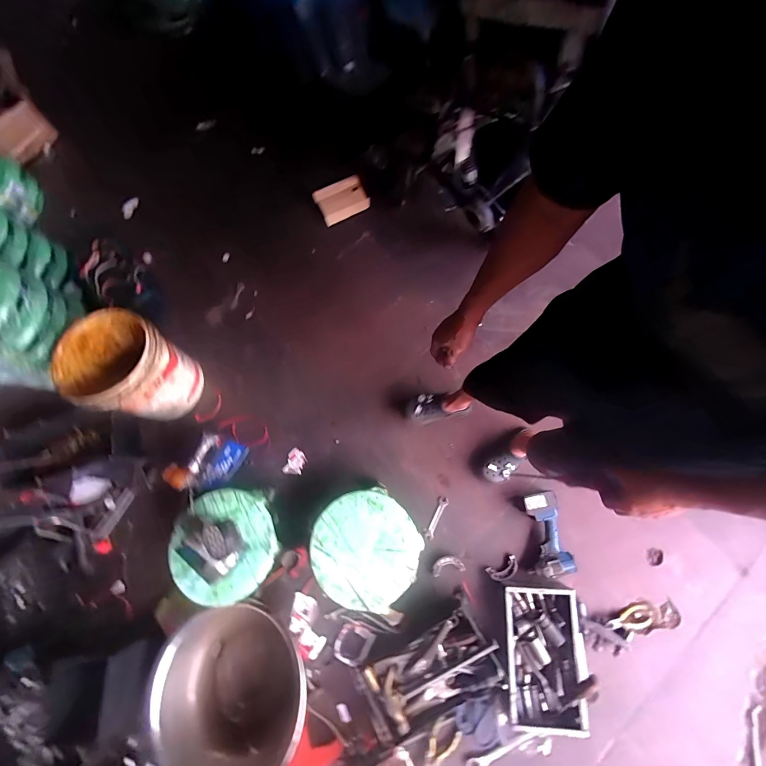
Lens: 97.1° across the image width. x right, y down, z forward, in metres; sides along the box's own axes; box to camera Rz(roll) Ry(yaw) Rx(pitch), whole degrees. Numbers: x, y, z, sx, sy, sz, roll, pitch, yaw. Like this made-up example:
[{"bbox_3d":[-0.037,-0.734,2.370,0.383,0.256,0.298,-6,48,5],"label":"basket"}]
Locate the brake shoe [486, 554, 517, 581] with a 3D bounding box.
[{"bbox_3d":[0.388,0.596,1.082,0.099,0.028,0.045,-24,74,-8],"label":"brake shoe"}]

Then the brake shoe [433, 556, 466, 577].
[{"bbox_3d":[0.211,0.591,1.099,0.102,0.017,0.047,-10,72,-3],"label":"brake shoe"}]

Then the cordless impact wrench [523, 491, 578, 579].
[{"bbox_3d":[0.524,0.481,1.077,0.122,0.074,0.252,-10,70,1],"label":"cordless impact wrench"}]

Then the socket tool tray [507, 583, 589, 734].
[{"bbox_3d":[0.477,0.806,1.009,0.208,0.069,0.350,4,72,5],"label":"socket tool tray"}]

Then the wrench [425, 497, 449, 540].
[{"bbox_3d":[0.183,0.460,1.152,0.028,0.009,0.140,26,74,8],"label":"wrench"}]

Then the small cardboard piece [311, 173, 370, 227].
[{"bbox_3d":[-0.176,-0.789,1.460,0.209,0.027,0.140,-25,115,0],"label":"small cardboard piece"}]

